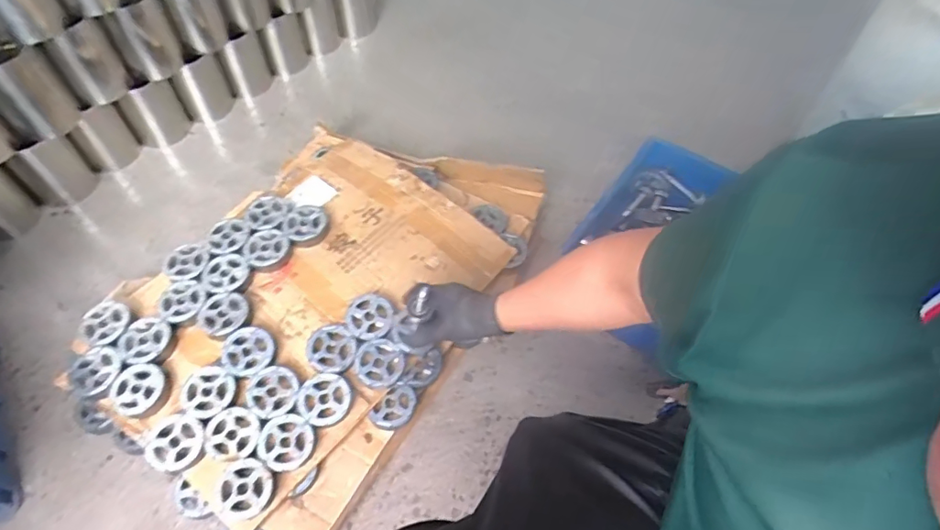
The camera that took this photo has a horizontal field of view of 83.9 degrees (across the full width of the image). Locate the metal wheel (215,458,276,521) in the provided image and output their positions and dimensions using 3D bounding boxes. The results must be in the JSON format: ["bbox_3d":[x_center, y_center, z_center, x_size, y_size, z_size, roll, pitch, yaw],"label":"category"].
[{"bbox_3d":[-0.317,0.314,0.735,0.073,0.024,0.075,1,57,-2],"label":"metal wheel"}]

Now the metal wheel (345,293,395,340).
[{"bbox_3d":[-0.167,0.085,0.868,0.076,0.016,0.076,1,57,-2],"label":"metal wheel"}]

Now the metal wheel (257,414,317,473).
[{"bbox_3d":[-0.270,0.262,0.770,0.077,0.016,0.077,1,57,-2],"label":"metal wheel"}]

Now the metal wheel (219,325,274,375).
[{"bbox_3d":[-0.350,0.133,0.818,0.080,0.018,0.074,1,57,-2],"label":"metal wheel"}]

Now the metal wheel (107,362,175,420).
[{"bbox_3d":[-0.502,0.190,0.798,0.082,0.017,0.079,1,57,-2],"label":"metal wheel"}]

